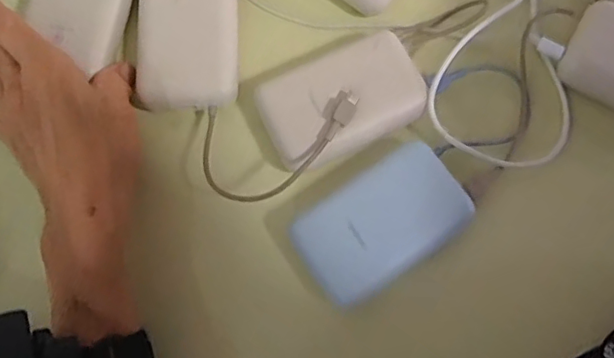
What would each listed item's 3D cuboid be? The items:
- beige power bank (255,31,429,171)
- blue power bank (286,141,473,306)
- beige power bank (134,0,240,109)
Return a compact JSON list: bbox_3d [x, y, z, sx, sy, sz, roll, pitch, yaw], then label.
[{"bbox_3d":[0.024,-0.048,0.365,0.101,0.029,0.062,-26,77,-8],"label":"beige power bank"},{"bbox_3d":[0.046,0.027,0.345,0.102,0.025,0.063,-37,79,-10],"label":"blue power bank"},{"bbox_3d":[-0.078,-0.093,0.379,0.064,0.026,0.098,-2,75,-2],"label":"beige power bank"}]

